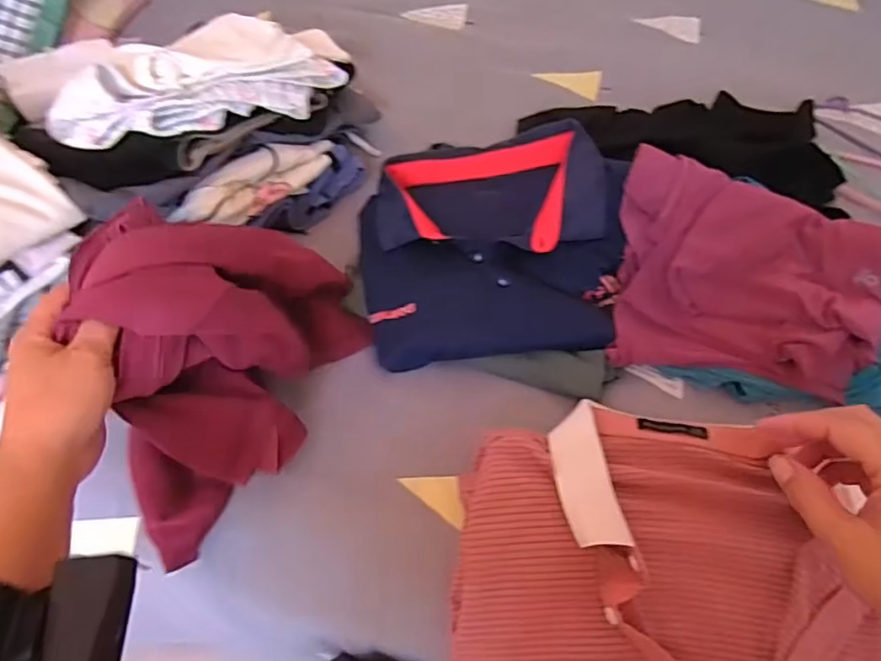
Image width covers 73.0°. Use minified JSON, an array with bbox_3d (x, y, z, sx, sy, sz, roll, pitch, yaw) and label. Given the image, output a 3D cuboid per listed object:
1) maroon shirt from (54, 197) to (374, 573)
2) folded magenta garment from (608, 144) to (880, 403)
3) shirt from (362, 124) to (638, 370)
[{"bbox_3d":[-0.166,0.016,0.440,0.129,0.182,0.244,18,58,13],"label":"maroon shirt"},{"bbox_3d":[0.273,-0.046,0.521,0.224,0.080,0.177,11,57,9],"label":"folded magenta garment"},{"bbox_3d":[0.051,-0.093,0.578,0.250,0.057,0.249,-5,56,-2],"label":"shirt"}]

